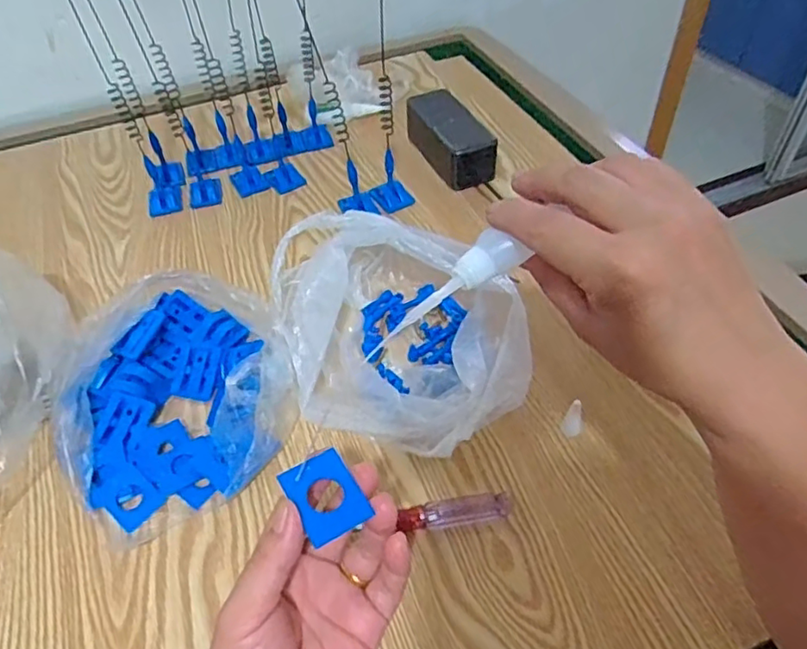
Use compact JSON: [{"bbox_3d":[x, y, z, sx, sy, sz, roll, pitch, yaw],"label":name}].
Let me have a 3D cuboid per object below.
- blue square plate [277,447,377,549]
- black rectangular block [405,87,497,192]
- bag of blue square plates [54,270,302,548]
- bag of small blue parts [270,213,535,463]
[{"bbox_3d":[-0.037,0.080,0.287,0.031,0.004,0.039,-25,63,-25],"label":"blue square plate"},{"bbox_3d":[0.053,-0.200,0.663,0.055,0.050,0.133,-21,51,-15],"label":"black rectangular block"},{"bbox_3d":[-0.174,0.047,0.464,0.168,0.045,0.199,-20,50,-14],"label":"bag of blue square plates"},{"bbox_3d":[-0.006,0.000,0.467,0.167,0.086,0.209,-18,50,-12],"label":"bag of small blue parts"}]

